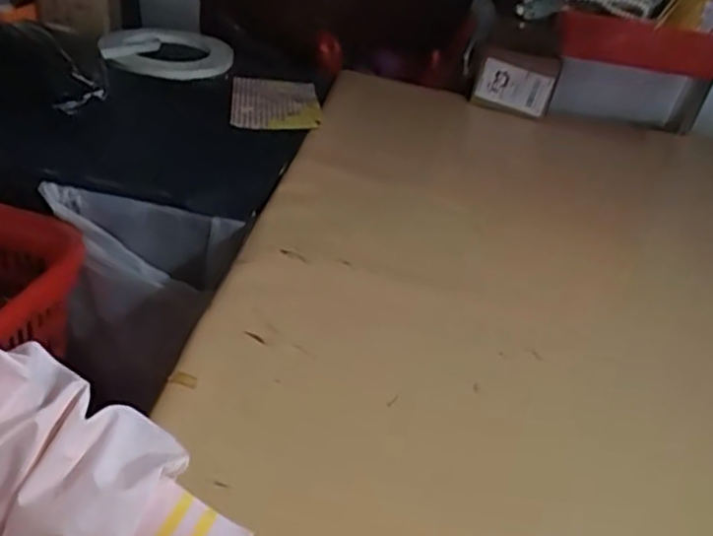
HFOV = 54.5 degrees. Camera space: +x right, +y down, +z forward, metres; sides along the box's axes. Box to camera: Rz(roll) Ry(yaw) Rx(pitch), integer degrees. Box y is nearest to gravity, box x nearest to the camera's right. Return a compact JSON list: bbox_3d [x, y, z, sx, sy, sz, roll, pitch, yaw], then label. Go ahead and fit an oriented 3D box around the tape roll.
[{"bbox_3d":[-0.375,-0.430,1.367,0.246,0.043,0.256,-1,36,-16],"label":"tape roll"}]

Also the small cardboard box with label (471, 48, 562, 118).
[{"bbox_3d":[0.295,-0.353,1.316,0.158,0.112,0.046,29,39,25],"label":"small cardboard box with label"}]

